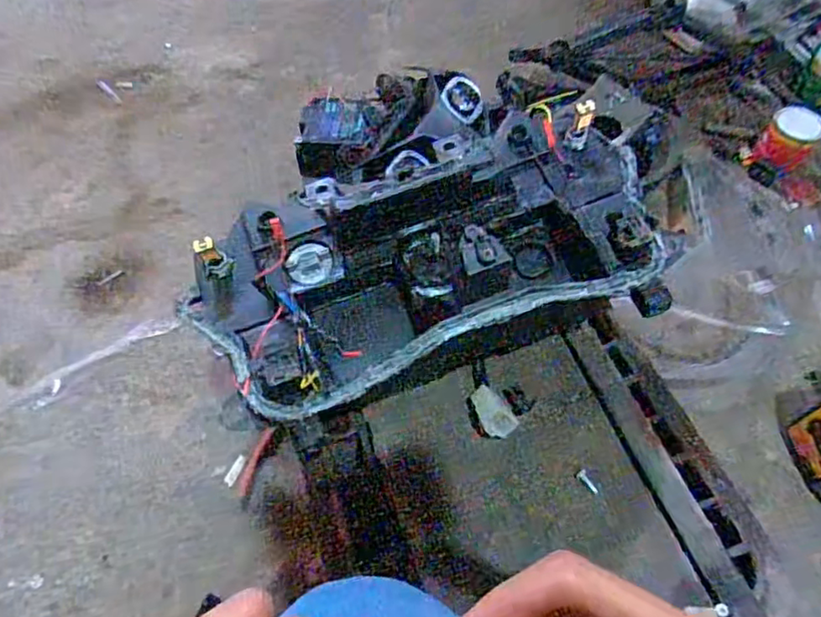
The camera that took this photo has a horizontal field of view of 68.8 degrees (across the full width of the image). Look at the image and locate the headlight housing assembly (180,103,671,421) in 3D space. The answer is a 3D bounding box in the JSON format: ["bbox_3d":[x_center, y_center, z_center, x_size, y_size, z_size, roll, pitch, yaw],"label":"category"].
[{"bbox_3d":[0.015,-0.028,0.409,0.330,0.092,0.163,-14,61,-9],"label":"headlight housing assembly"}]

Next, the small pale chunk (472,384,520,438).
[{"bbox_3d":[0.055,0.068,0.397,0.022,0.004,0.036,-26,63,-15],"label":"small pale chunk"}]

